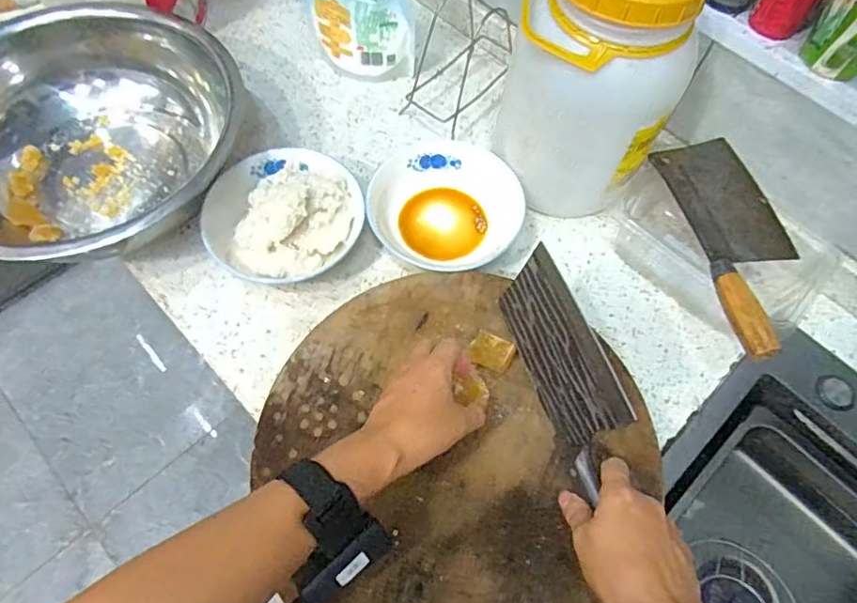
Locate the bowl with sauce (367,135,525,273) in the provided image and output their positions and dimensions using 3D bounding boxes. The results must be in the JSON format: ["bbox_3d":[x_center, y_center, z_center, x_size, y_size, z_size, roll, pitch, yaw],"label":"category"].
[{"bbox_3d":[0.023,-0.127,0.671,0.180,0.041,0.185,0,62,-1],"label":"bowl with sauce"}]

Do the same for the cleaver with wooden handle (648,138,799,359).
[{"bbox_3d":[0.323,-0.071,0.571,0.105,0.031,0.265,-7,63,-4],"label":"cleaver with wooden handle"}]

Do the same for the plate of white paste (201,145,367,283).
[{"bbox_3d":[-0.168,-0.105,0.638,0.173,0.079,0.161,0,62,-1],"label":"plate of white paste"}]

